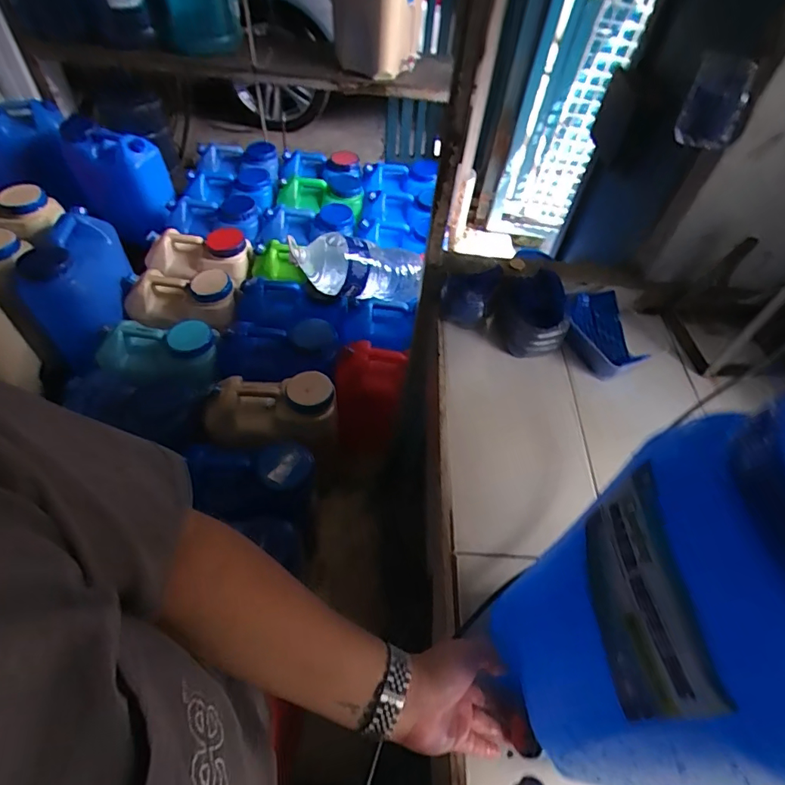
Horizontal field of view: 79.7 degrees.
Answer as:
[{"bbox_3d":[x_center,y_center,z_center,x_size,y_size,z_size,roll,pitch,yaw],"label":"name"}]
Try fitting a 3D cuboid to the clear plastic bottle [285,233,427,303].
[{"bbox_3d":[-0.101,-0.359,1.386,0.414,0.166,0.140,4,51,-26],"label":"clear plastic bottle"}]

